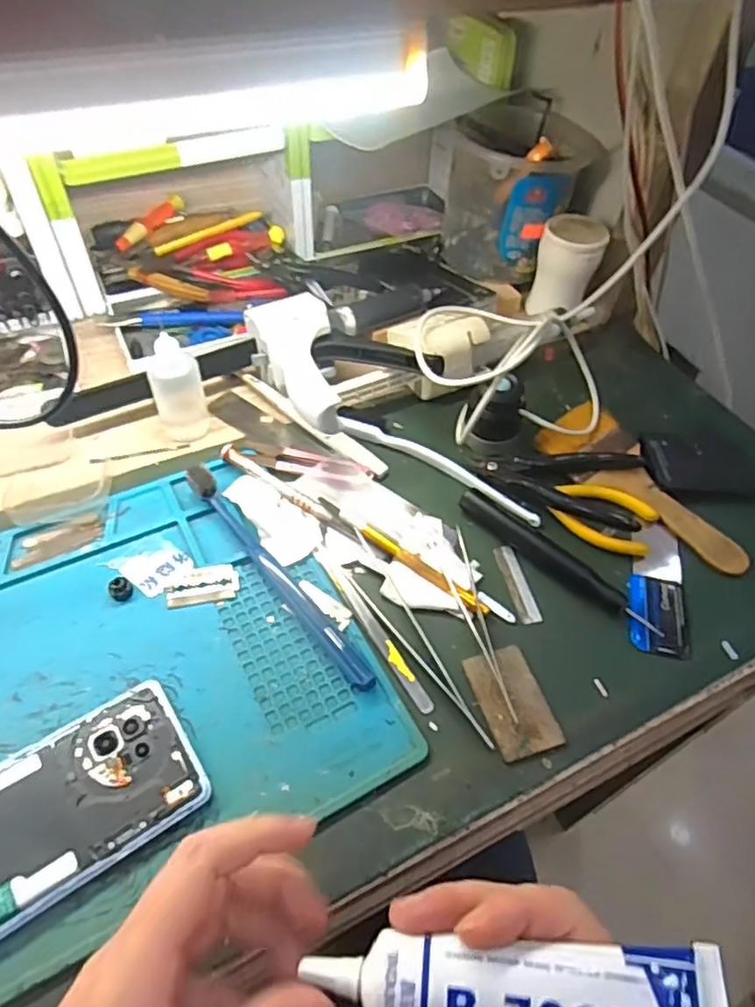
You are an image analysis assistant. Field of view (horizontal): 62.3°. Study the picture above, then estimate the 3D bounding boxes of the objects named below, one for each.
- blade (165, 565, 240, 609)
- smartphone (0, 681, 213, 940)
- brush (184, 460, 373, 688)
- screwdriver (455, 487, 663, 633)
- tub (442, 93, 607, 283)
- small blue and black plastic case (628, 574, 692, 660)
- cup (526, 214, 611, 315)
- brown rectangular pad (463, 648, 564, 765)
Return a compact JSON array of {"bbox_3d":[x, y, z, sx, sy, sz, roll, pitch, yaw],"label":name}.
[{"bbox_3d":[-0.108,0.050,0.385,0.043,0.004,0.024,-7,51,-10],"label":"blade"},{"bbox_3d":[-0.166,0.155,0.291,0.161,0.009,0.071,-27,57,-24],"label":"smartphone"},{"bbox_3d":[-0.062,0.039,0.380,0.013,0.026,0.179,-32,59,-26],"label":"brush"},{"bbox_3d":[0.115,0.034,0.404,0.144,0.020,0.012,36,57,24],"label":"screwdriver"},{"bbox_3d":[0.125,-0.285,0.578,0.118,0.117,0.121,20,52,13],"label":"tub"},{"bbox_3d":[0.176,0.069,0.390,0.035,0.004,0.055,12,50,6],"label":"small blue and black plastic case"},{"bbox_3d":[0.168,-0.208,0.559,0.054,0.079,0.047,18,51,11],"label":"cup"},{"bbox_3d":[0.075,0.110,0.348,0.037,0.004,0.059,-12,52,-13],"label":"brown rectangular pad"}]

